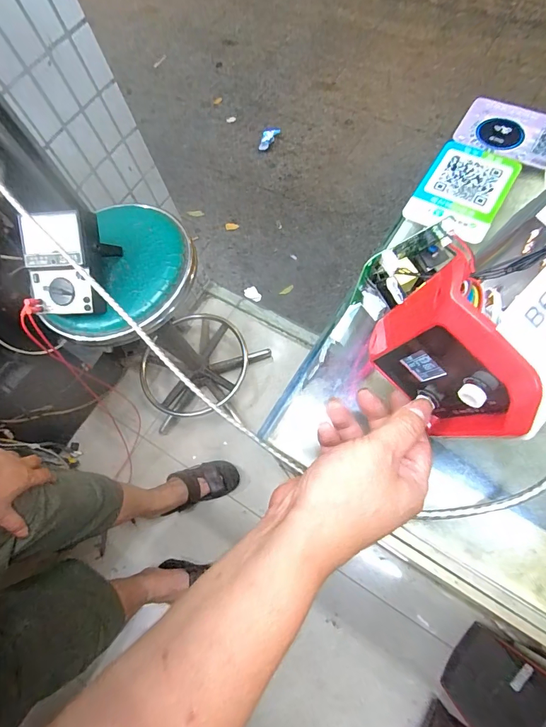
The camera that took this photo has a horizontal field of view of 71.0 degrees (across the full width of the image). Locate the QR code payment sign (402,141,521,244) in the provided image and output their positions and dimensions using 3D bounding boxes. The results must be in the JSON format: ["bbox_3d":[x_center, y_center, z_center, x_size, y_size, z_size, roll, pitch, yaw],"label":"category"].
[{"bbox_3d":[0.209,-0.192,0.422,0.087,0.007,0.127,28,76,16],"label":"QR code payment sign"}]

